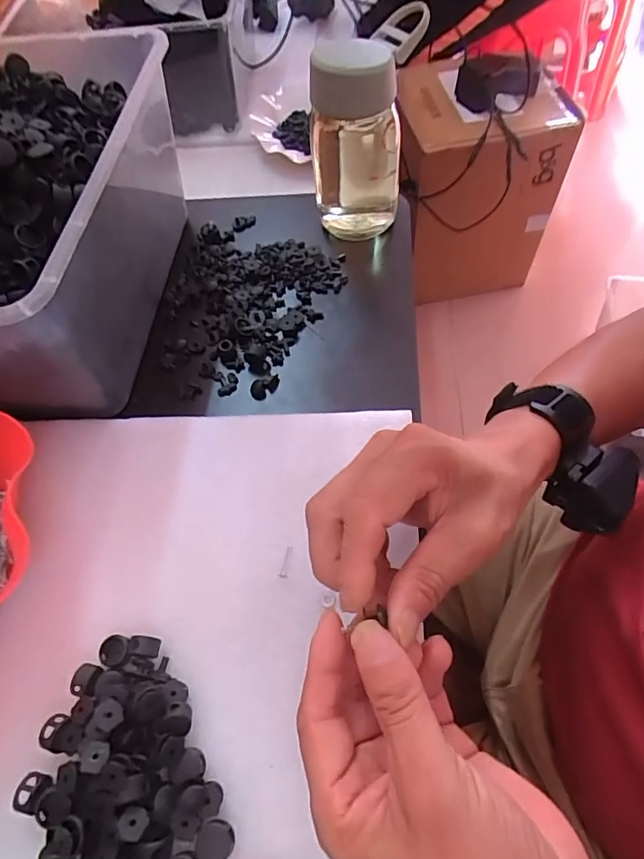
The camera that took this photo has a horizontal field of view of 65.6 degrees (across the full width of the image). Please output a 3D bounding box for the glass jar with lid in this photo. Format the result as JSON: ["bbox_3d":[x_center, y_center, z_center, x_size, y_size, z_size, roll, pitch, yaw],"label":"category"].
[{"bbox_3d":[0.030,-0.233,0.409,0.073,0.151,0.069,-2,60,4],"label":"glass jar with lid"}]

